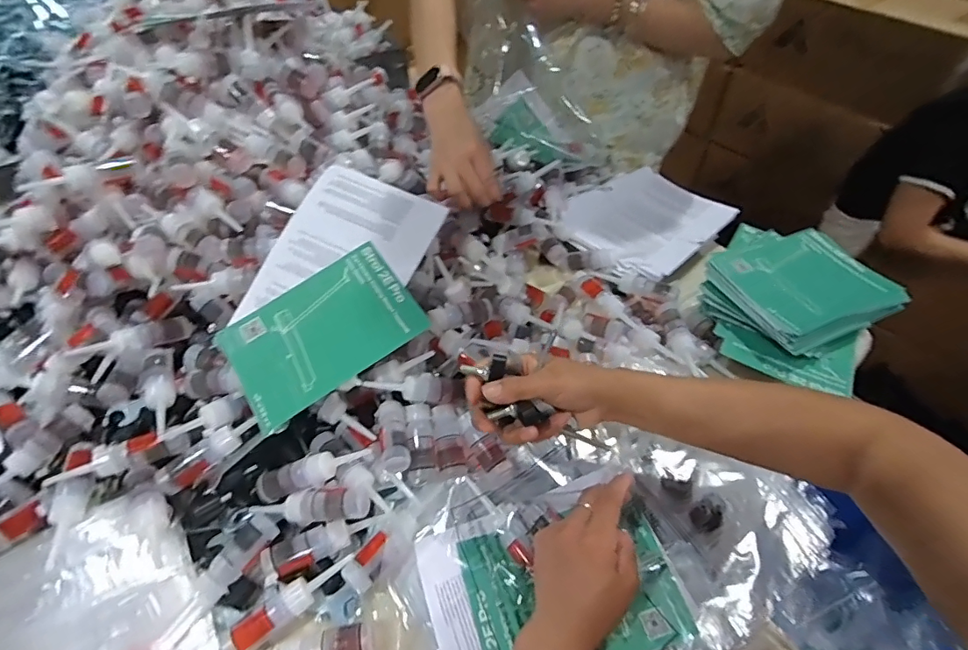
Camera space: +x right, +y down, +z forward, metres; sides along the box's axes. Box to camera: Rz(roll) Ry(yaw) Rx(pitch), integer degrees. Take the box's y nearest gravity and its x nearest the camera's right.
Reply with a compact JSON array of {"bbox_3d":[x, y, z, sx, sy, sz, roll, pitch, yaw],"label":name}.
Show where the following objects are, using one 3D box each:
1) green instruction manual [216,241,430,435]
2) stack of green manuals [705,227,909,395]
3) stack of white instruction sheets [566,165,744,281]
[{"bbox_3d":[-0.155,0.006,0.473,0.175,0.014,0.118,-34,68,-12],"label":"green instruction manual"},{"bbox_3d":[0.353,-0.027,0.571,0.193,0.065,0.222,36,57,26],"label":"stack of green manuals"},{"bbox_3d":[0.240,-0.158,0.711,0.235,0.024,0.175,-33,57,-26],"label":"stack of white instruction sheets"}]

